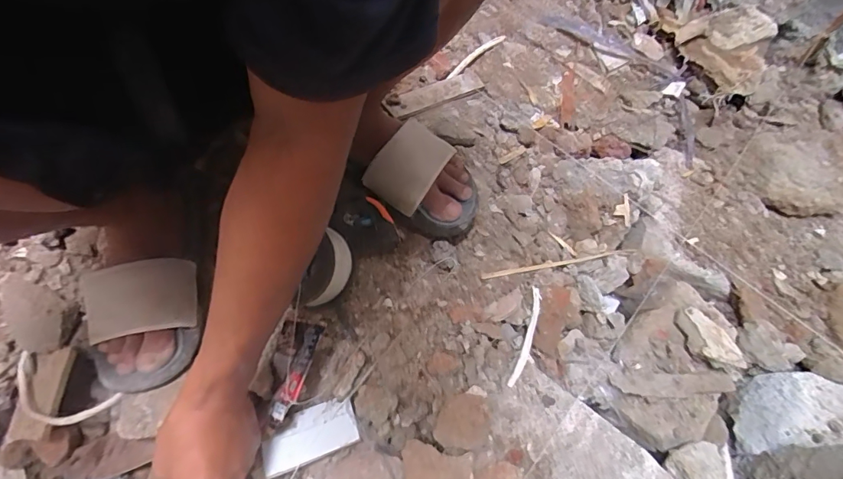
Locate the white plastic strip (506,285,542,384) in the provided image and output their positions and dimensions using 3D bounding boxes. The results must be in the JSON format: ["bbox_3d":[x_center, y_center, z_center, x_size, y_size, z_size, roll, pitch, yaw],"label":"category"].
[{"bbox_3d":[0.118,0.104,0.511,0.013,0.011,0.121,18,61,8],"label":"white plastic strip"}]

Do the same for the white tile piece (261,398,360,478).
[{"bbox_3d":[-0.107,0.184,0.435,0.088,0.010,0.045,-17,62,-12],"label":"white tile piece"}]

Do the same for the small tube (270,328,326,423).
[{"bbox_3d":[-0.115,0.122,0.425,0.024,0.021,0.087,21,80,9],"label":"small tube"}]

